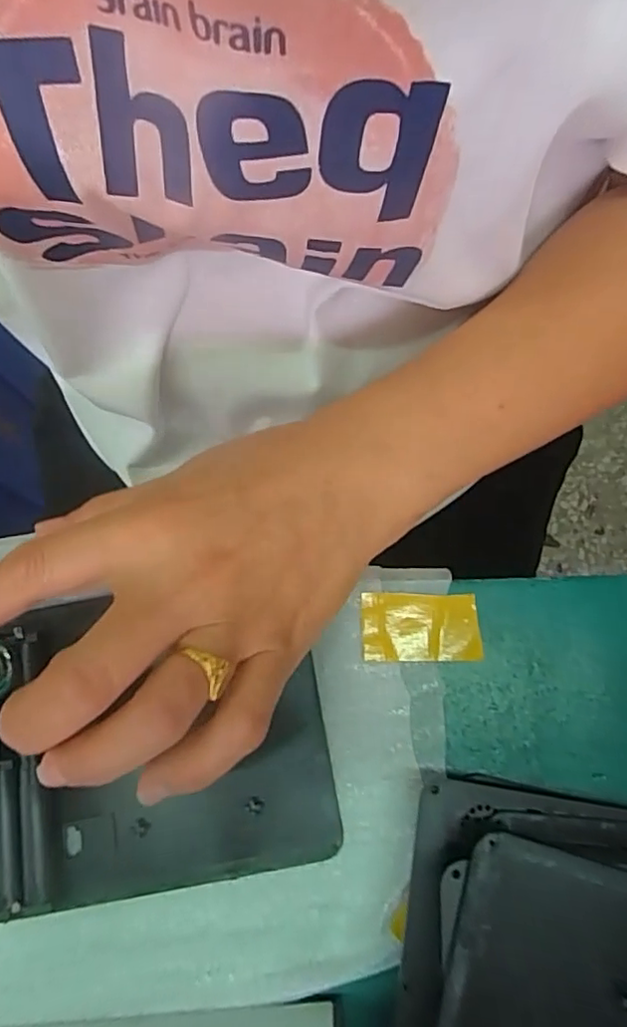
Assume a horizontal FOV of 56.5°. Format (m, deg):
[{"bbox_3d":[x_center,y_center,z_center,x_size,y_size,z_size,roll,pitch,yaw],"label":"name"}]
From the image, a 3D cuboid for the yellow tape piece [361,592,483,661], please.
[{"bbox_3d":[0.043,0.046,0.238,0.046,0.004,0.027,0,75,2],"label":"yellow tape piece"}]

